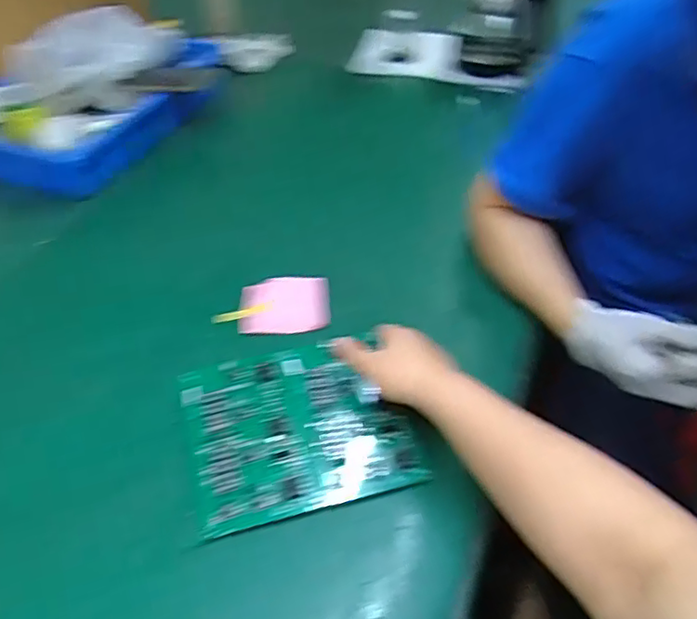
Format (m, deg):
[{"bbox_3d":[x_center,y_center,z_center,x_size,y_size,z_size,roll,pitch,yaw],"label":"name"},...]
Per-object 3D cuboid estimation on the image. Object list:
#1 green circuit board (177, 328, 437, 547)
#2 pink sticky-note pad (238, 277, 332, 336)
[{"bbox_3d":[-0.048,0.107,0.568,0.194,0.014,0.167,-13,55,-11],"label":"green circuit board"},{"bbox_3d":[-0.073,-0.006,0.702,0.103,0.018,0.083,-2,45,-2],"label":"pink sticky-note pad"}]

